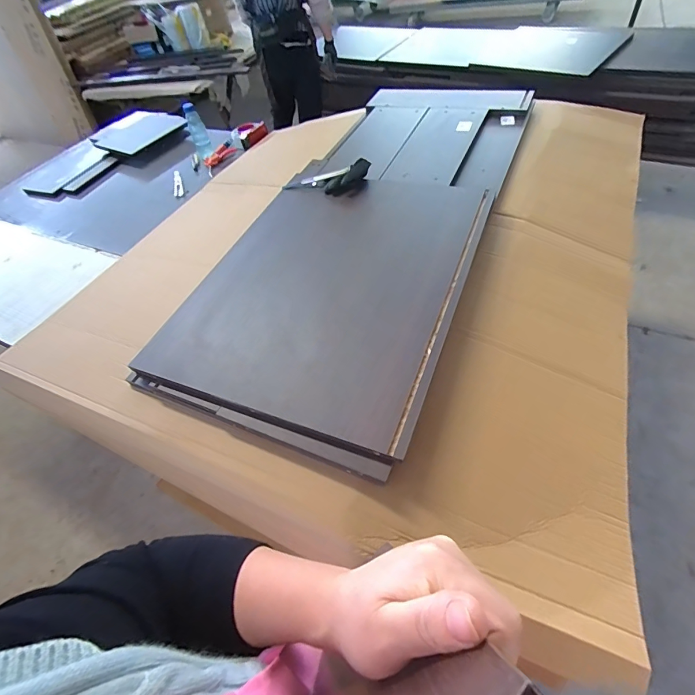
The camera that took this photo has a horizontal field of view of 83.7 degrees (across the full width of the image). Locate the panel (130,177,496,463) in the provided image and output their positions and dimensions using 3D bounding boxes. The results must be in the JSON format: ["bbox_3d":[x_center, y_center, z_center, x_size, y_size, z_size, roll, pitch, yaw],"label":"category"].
[{"bbox_3d":[-0.027,-0.186,0.894,0.563,0.034,0.790,14,53,19],"label":"panel"}]

